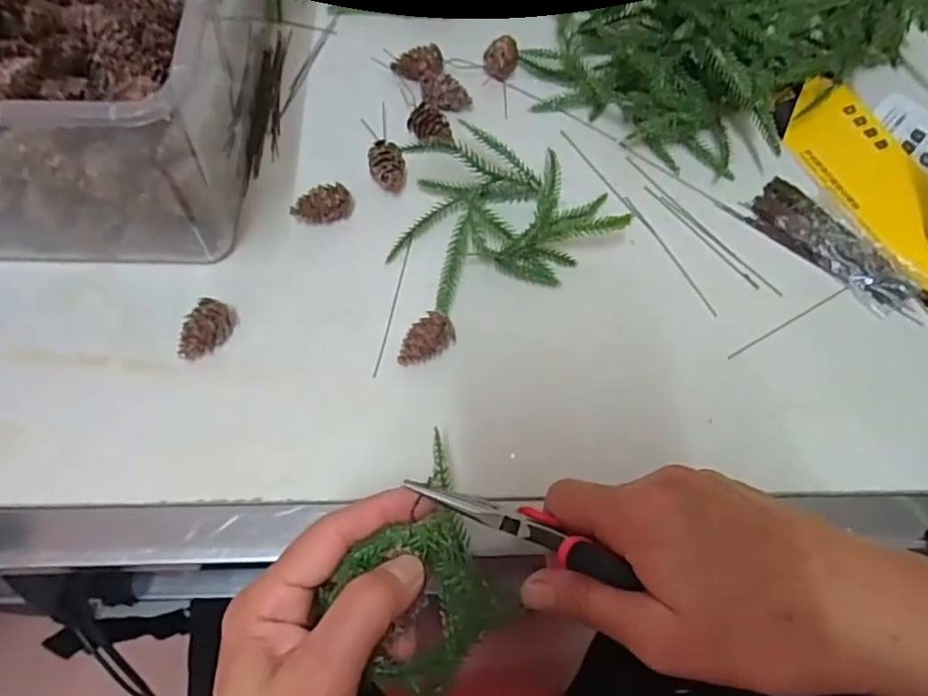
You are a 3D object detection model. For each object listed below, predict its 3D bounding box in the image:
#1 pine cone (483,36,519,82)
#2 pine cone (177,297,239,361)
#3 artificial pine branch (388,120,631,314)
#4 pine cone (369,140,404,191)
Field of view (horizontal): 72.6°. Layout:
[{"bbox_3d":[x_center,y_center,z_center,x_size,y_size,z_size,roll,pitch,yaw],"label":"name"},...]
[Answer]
[{"bbox_3d":[0.027,-0.211,0.457,0.019,0.018,0.025,43,71,14],"label":"pine cone"},{"bbox_3d":[-0.145,-0.011,0.358,0.018,0.023,0.037,18,67,5],"label":"pine cone"},{"bbox_3d":[0.024,-0.075,0.386,0.135,0.032,0.107,15,66,3],"label":"artificial pine branch"},{"bbox_3d":[-0.050,-0.120,0.412,0.021,0.019,0.032,-10,67,-7],"label":"pine cone"}]

